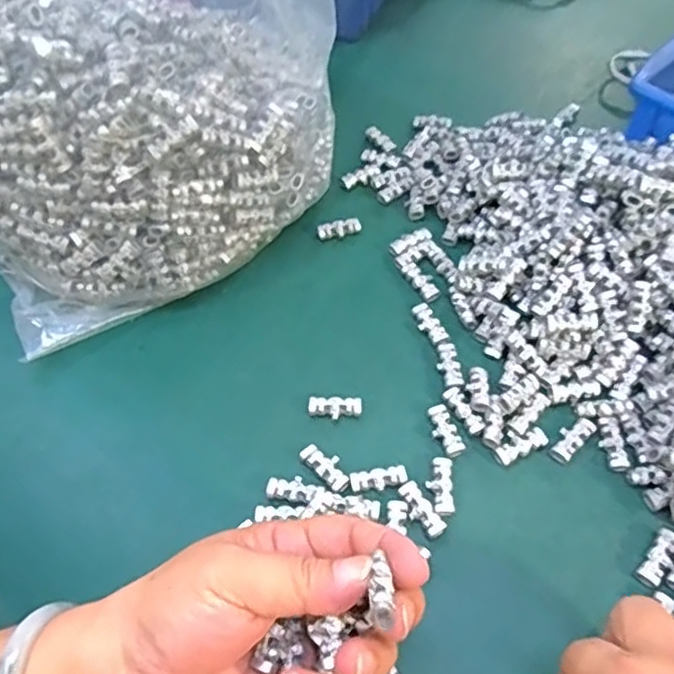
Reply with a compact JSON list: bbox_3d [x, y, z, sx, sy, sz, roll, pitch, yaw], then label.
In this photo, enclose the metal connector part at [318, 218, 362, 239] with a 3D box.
[{"bbox_3d":[0.002,-0.075,0.455,0.030,0.010,0.010,-14,56,-10],"label":"metal connector part"}]

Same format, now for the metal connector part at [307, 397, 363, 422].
[{"bbox_3d":[-0.001,0.040,0.371,0.030,0.008,0.012,5,55,3],"label":"metal connector part"}]

